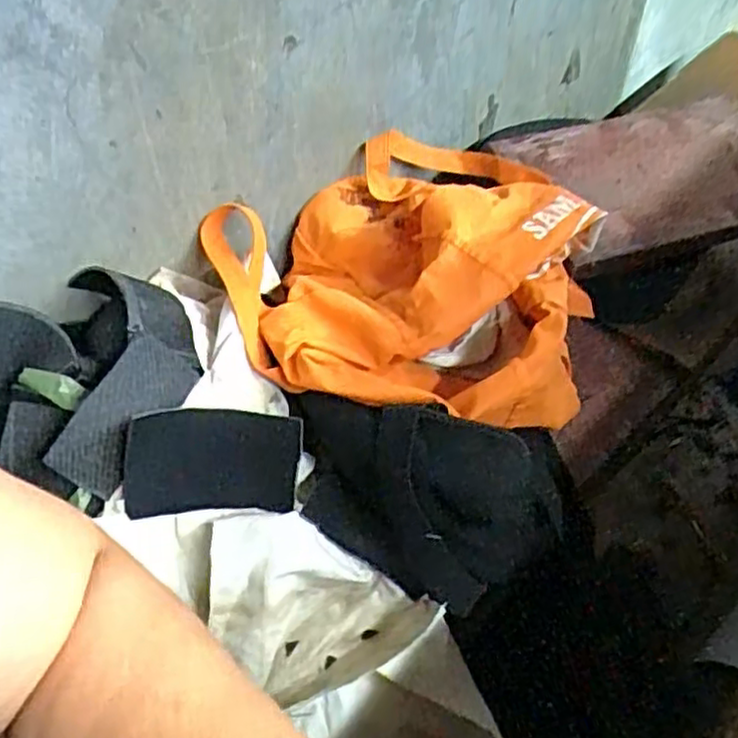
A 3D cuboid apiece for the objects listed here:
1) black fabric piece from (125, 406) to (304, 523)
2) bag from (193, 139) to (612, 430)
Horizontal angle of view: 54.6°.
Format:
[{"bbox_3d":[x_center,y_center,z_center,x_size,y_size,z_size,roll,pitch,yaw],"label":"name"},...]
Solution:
[{"bbox_3d":[-0.102,0.062,0.473,0.110,0.068,0.005,0,7,-15],"label":"black fabric piece"},{"bbox_3d":[0.042,-0.080,0.594,0.316,0.103,0.303,-27,55,-19],"label":"bag"}]

